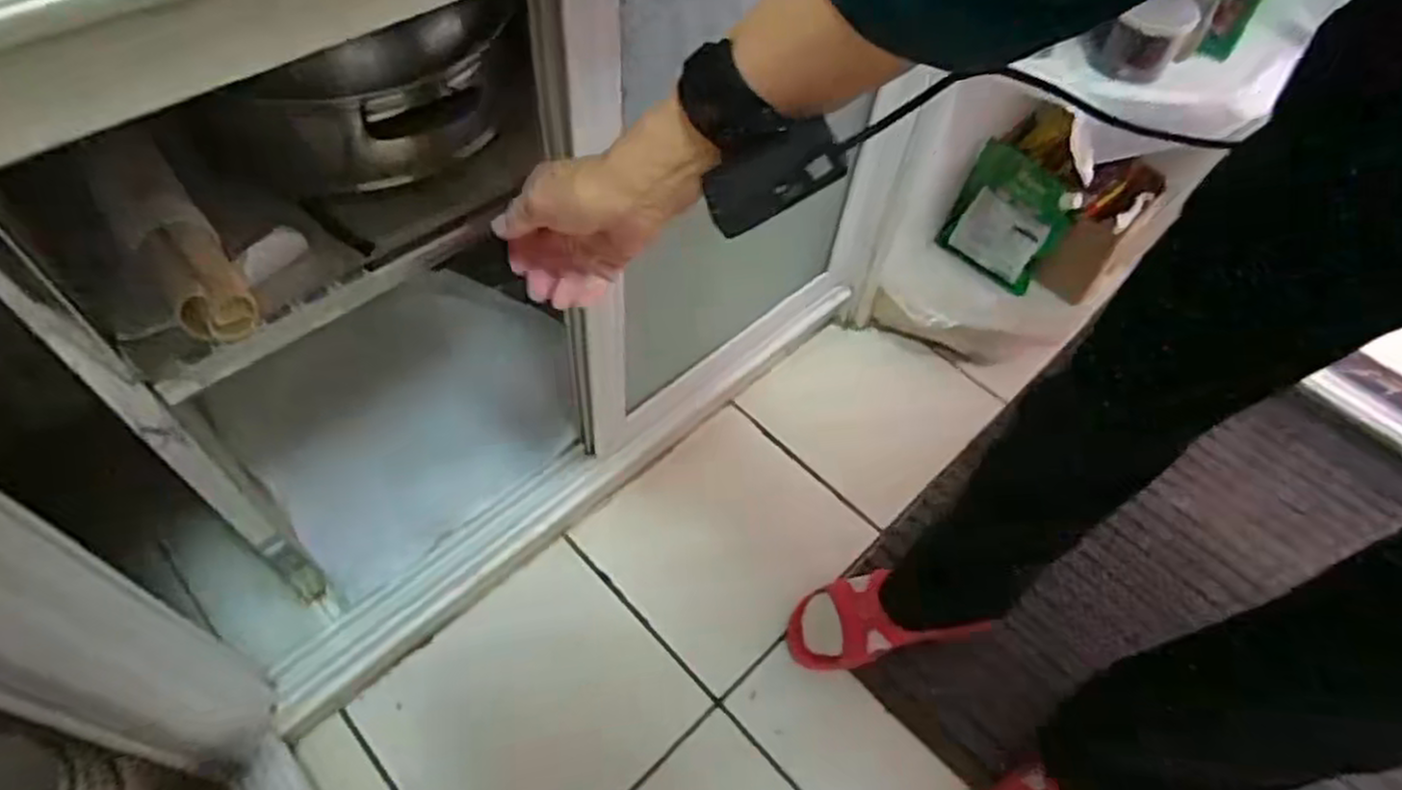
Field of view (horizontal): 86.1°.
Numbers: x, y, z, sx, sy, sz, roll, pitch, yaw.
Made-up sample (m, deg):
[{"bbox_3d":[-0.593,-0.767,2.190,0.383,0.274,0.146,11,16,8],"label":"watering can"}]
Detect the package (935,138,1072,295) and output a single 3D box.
[{"bbox_3d":[0.431,-0.246,1.050,0.152,0.183,0.040,27,46,11],"label":"package"}]

